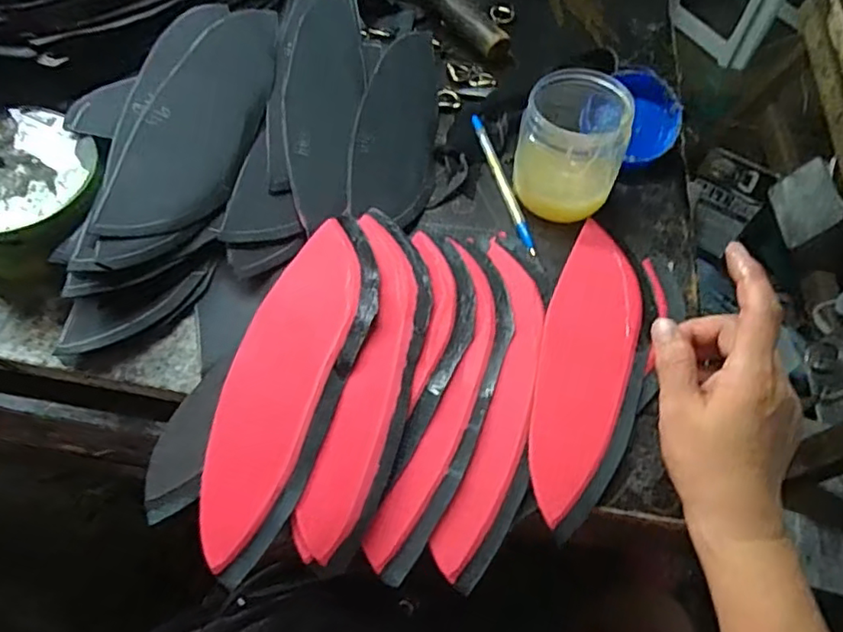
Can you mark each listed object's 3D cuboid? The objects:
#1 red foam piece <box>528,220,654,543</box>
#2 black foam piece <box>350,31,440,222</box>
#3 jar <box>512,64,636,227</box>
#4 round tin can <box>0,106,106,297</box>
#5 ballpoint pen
[{"bbox_3d":[0.108,0.030,0.377,0.067,0.011,0.208,18,59,7],"label":"red foam piece"},{"bbox_3d":[-0.017,-0.159,0.478,0.064,0.006,0.210,23,57,-19],"label":"black foam piece"},{"bbox_3d":[0.110,-0.123,0.434,0.074,0.090,0.064,21,60,9],"label":"jar"},{"bbox_3d":[-0.246,-0.073,0.367,0.105,0.053,0.098,2,58,-2],"label":"round tin can"},{"bbox_3d":[0.063,-0.106,0.464,0.010,0.006,0.143,-11,60,-10],"label":"ballpoint pen"}]

